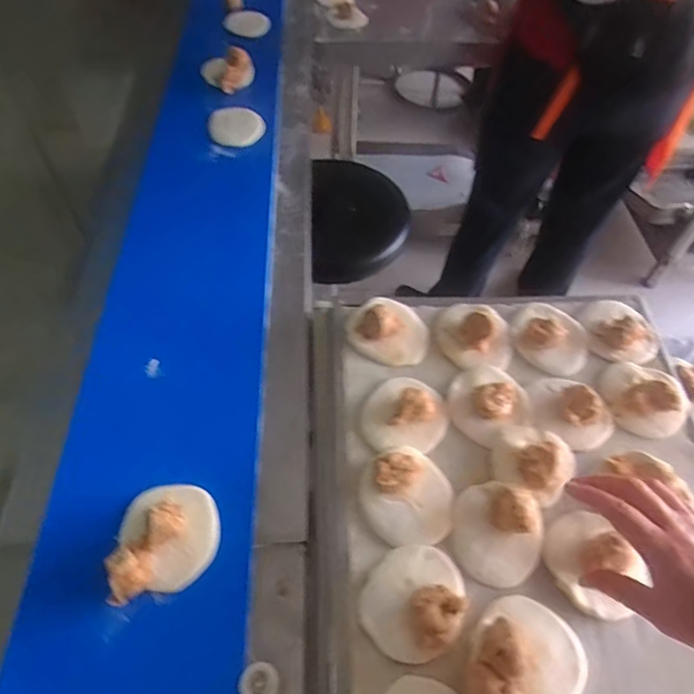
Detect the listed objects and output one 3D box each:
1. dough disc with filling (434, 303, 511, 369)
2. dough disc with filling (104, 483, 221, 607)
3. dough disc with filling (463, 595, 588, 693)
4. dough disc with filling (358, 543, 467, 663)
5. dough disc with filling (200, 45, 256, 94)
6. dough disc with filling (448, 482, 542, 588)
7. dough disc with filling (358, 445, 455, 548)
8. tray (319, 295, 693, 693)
[{"bbox_3d":[0.148,-0.019,0.615,0.080,0.027,0.085,-1,55,-3],"label":"dough disc with filling"},{"bbox_3d":[-0.169,0.170,0.485,0.092,0.044,0.093,-17,57,-14],"label":"dough disc with filling"},{"bbox_3d":[0.147,0.249,0.428,0.106,0.035,0.089,-1,56,-6],"label":"dough disc with filling"},{"bbox_3d":[0.059,0.214,0.451,0.080,0.029,0.092,38,62,22],"label":"dough disc with filling"},{"bbox_3d":[-0.208,-0.491,0.934,0.091,0.040,0.078,-12,56,-11],"label":"dough disc with filling"},{"bbox_3d":[0.139,0.167,0.489,0.084,0.031,0.090,1,55,-2],"label":"dough disc with filling"},{"bbox_3d":[0.057,0.138,0.506,0.088,0.035,0.094,1,55,-2],"label":"dough disc with filling"},{"bbox_3d":[0.181,0.183,0.487,0.408,0.047,0.588,-4,56,-1],"label":"tray"}]

